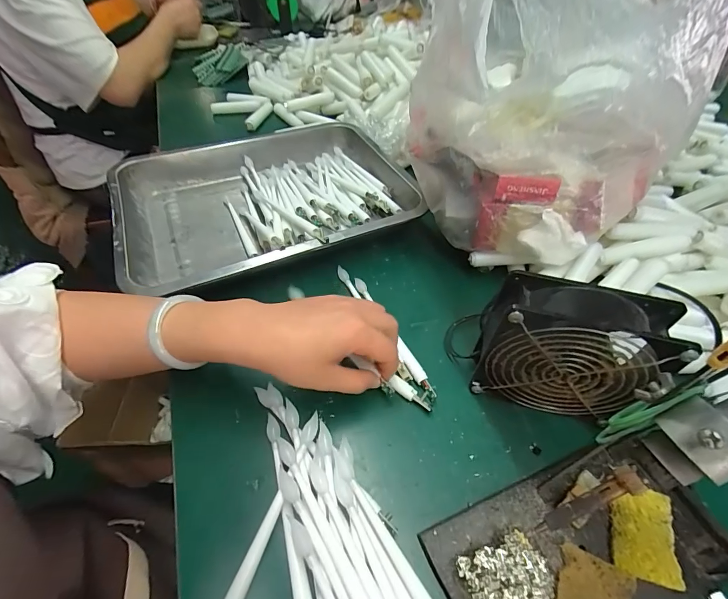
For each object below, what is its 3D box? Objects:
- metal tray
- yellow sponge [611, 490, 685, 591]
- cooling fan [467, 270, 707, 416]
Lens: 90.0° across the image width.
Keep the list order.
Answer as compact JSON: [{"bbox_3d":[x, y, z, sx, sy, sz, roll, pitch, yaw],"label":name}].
[{"bbox_3d":[-0.120,-0.130,0.473,0.346,0.062,0.257,-20,53,-15],"label":"metal tray"},{"bbox_3d":[0.189,0.157,0.247,0.039,0.004,0.055,13,52,11],"label":"yellow sponge"},{"bbox_3d":[0.151,0.038,0.280,0.122,0.116,0.045,15,52,12],"label":"cooling fan"}]

